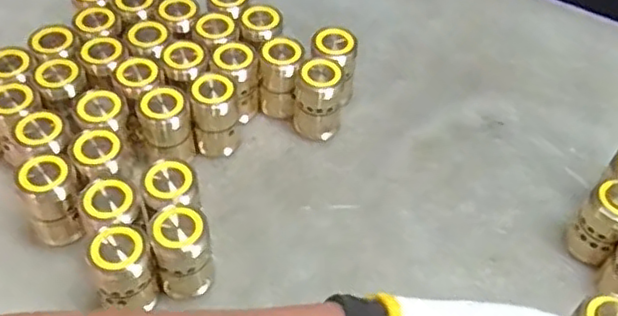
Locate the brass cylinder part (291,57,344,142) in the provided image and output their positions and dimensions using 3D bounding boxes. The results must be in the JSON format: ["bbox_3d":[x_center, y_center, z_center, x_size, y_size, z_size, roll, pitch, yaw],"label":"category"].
[{"bbox_3d":[0.007,-0.048,0.530,0.039,0.063,0.033,12,50,4],"label":"brass cylinder part"}]

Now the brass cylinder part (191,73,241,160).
[{"bbox_3d":[-0.073,-0.036,0.517,0.035,0.063,0.036,4,50,-3],"label":"brass cylinder part"}]

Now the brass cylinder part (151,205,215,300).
[{"bbox_3d":[-0.083,0.064,0.433,0.034,0.060,0.035,3,50,-3],"label":"brass cylinder part"}]

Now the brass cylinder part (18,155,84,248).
[{"bbox_3d":[-0.179,0.032,0.453,0.034,0.062,0.035,3,50,-3],"label":"brass cylinder part"}]

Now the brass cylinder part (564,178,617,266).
[{"bbox_3d":[0.212,0.049,0.467,0.035,0.071,0.028,37,56,22],"label":"brass cylinder part"}]

